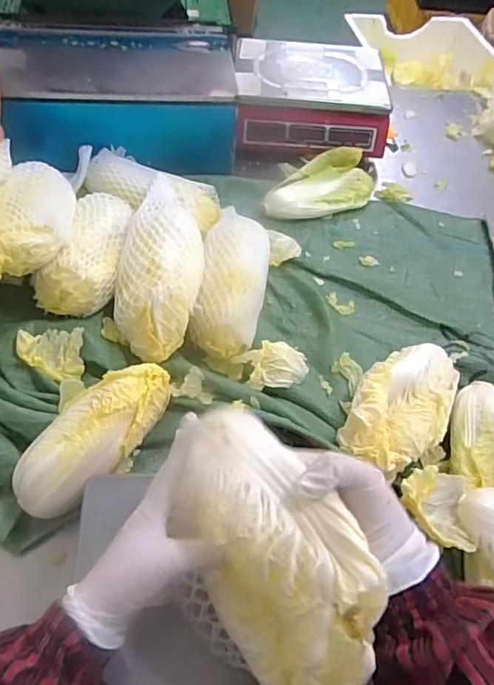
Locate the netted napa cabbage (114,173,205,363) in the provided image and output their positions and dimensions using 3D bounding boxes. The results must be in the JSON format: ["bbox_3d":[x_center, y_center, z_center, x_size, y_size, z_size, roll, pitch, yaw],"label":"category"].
[{"bbox_3d":[-0.119,-0.108,0.708,0.117,0.079,0.278,7,54,-1],"label":"netted napa cabbage"}]

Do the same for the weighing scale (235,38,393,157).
[{"bbox_3d":[0.122,-0.480,1.034,0.284,0.120,0.284,2,54,-4],"label":"weighing scale"}]

